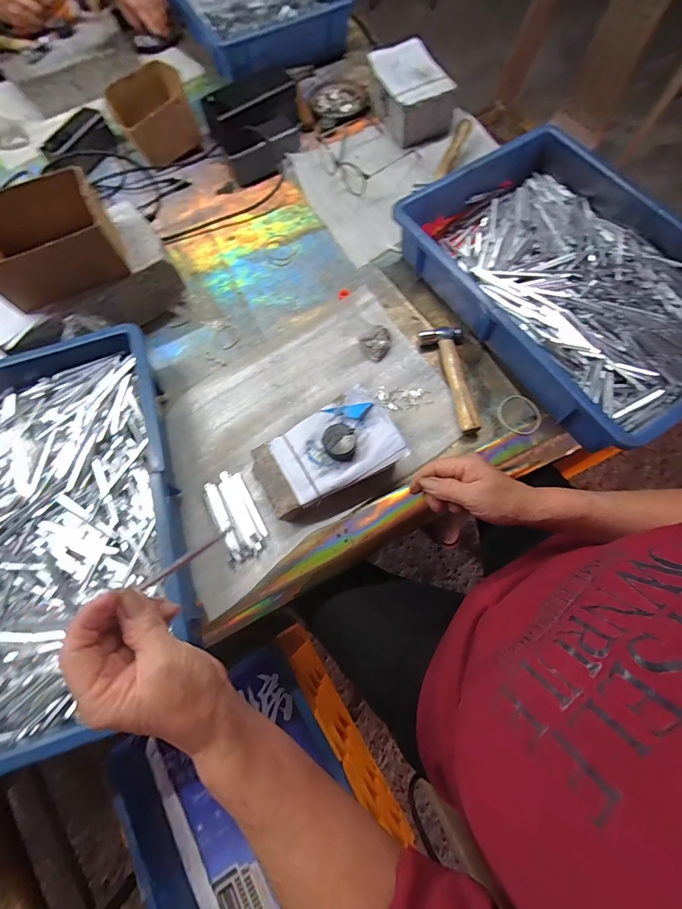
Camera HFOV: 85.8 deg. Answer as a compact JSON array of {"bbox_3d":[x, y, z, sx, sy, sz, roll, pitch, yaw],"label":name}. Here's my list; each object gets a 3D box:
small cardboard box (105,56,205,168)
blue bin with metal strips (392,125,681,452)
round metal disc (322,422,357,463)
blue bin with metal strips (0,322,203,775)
[{"bbox_3d":[-0.338,-0.615,0.668,0.128,0.077,0.136,-31,73,-9],"label":"small cardboard box"},{"bbox_3d":[0.302,-0.233,0.501,0.279,0.096,0.431,-31,73,-9],"label":"blue bin with metal strips"},{"bbox_3d":[-0.002,-0.015,0.422,0.037,0.028,0.039,11,71,5],"label":"round metal disc"},{"bbox_3d":[-0.330,0.074,0.415,0.287,0.067,0.438,-16,71,-4],"label":"blue bin with metal strips"}]

